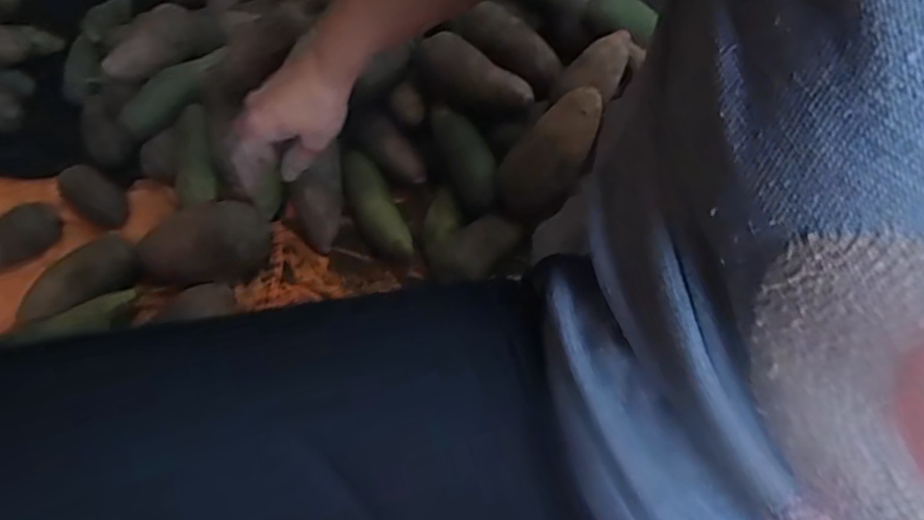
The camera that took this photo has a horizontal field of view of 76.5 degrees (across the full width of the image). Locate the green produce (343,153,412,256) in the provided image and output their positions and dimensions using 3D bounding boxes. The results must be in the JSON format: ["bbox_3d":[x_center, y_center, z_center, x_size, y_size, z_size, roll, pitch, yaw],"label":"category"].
[{"bbox_3d":[-0.119,-0.070,0.797,0.054,0.057,0.170,-19,56,-14],"label":"green produce"}]

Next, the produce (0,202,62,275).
[{"bbox_3d":[-0.597,-0.020,0.769,0.053,0.046,0.134,31,59,20],"label":"produce"}]

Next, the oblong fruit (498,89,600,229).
[{"bbox_3d":[0.109,-0.129,0.719,0.059,0.174,0.076,-8,46,-49],"label":"oblong fruit"}]

